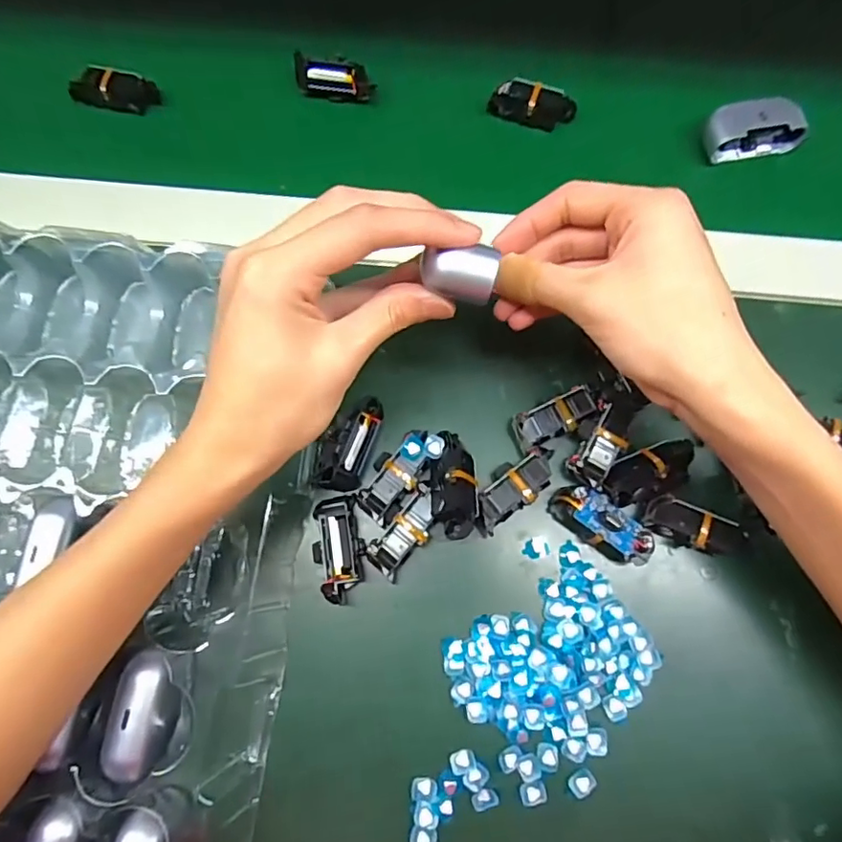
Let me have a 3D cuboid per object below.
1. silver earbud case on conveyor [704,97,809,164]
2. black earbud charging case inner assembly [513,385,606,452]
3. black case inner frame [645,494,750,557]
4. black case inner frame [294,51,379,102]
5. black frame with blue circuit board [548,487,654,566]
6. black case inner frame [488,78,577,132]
[{"bbox_3d":[0.214,-0.189,0.358,0.058,0.025,0.025,-9,76,-2],"label":"silver earbud case on conveyor"},{"bbox_3d":[0.076,-0.001,0.315,0.050,0.026,0.020,-24,77,-5],"label":"black earbud charging case inner assembly"},{"bbox_3d":[0.147,0.058,0.297,0.054,0.018,0.021,21,77,6],"label":"black case inner frame"},{"bbox_3d":[-0.059,-0.230,0.370,0.052,0.021,0.021,10,76,3],"label":"black case inner frame"},{"bbox_3d":[0.095,0.055,0.296,0.055,0.018,0.024,42,80,10],"label":"black frame with blue circuit board"},{"bbox_3d":[0.073,-0.208,0.368,0.056,0.023,0.017,15,77,4],"label":"black case inner frame"}]

